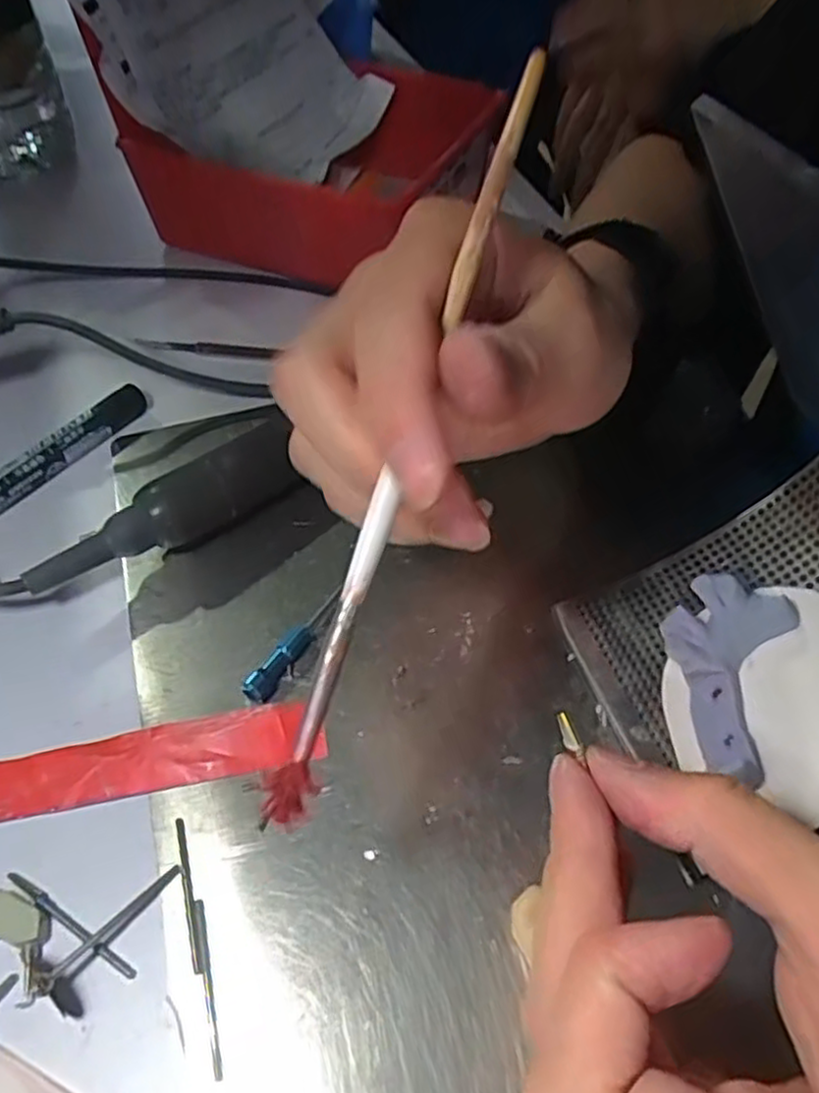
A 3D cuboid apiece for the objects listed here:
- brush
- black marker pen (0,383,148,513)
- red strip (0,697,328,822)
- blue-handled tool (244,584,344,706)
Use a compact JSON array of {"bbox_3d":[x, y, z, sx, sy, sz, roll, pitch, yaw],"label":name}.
[{"bbox_3d":[0.001,-0.028,0.163,0.009,0.005,0.184,18,85,13],"label":"brush"},{"bbox_3d":[-0.168,-0.024,0.302,0.016,0.014,0.145,29,56,20],"label":"black marker pen"},{"bbox_3d":[-0.083,0.069,0.235,0.107,0.004,0.022,-12,59,-6],"label":"red strip"},{"bbox_3d":[-0.039,0.033,0.260,0.008,0.010,0.054,28,56,20],"label":"blue-handled tool"}]

